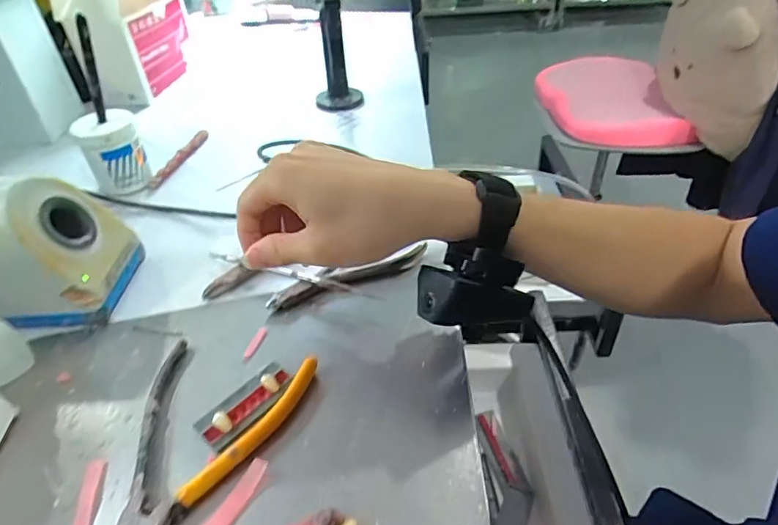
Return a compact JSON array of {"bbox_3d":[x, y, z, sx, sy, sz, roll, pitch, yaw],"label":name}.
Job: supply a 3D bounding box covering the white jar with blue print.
[{"bbox_3d":[-0.267,-0.106,0.493,0.052,0.075,0.048,-21,43,-19],"label":"white jar with blue print"}]

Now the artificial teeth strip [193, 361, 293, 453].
[{"bbox_3d":[-0.085,0.083,0.301,0.024,0.004,0.059,29,50,33],"label":"artificial teeth strip"}]

